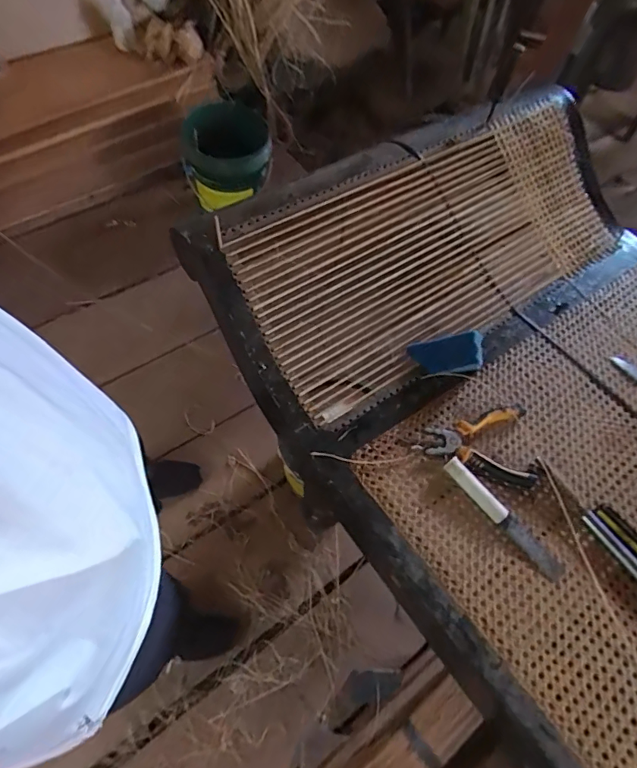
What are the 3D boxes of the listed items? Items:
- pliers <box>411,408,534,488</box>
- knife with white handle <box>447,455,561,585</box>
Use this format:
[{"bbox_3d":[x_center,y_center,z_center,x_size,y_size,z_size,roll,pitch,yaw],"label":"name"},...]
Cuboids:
[{"bbox_3d":[0.226,0.069,0.649,0.157,0.026,0.111,19,62,7],"label":"pliers"},{"bbox_3d":[0.235,0.166,0.590,0.028,0.027,0.184,-37,69,-21],"label":"knife with white handle"}]

